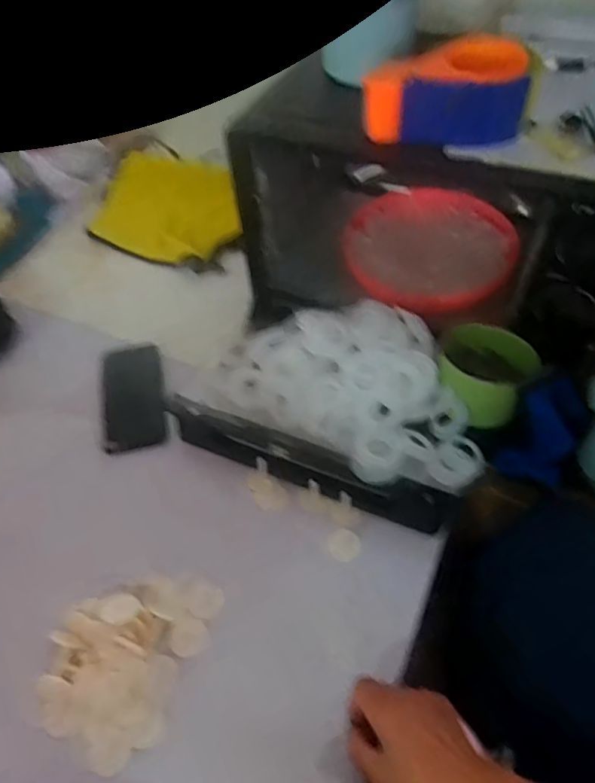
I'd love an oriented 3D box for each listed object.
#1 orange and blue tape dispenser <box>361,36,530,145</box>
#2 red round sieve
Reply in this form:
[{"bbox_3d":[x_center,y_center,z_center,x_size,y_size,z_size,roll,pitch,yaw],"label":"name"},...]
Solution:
[{"bbox_3d":[0.142,-0.293,0.526,0.144,0.059,0.097,8,53,8],"label":"orange and blue tape dispenser"},{"bbox_3d":[0.183,-0.213,0.741,0.215,0.042,0.230,-1,53,1],"label":"red round sieve"}]

